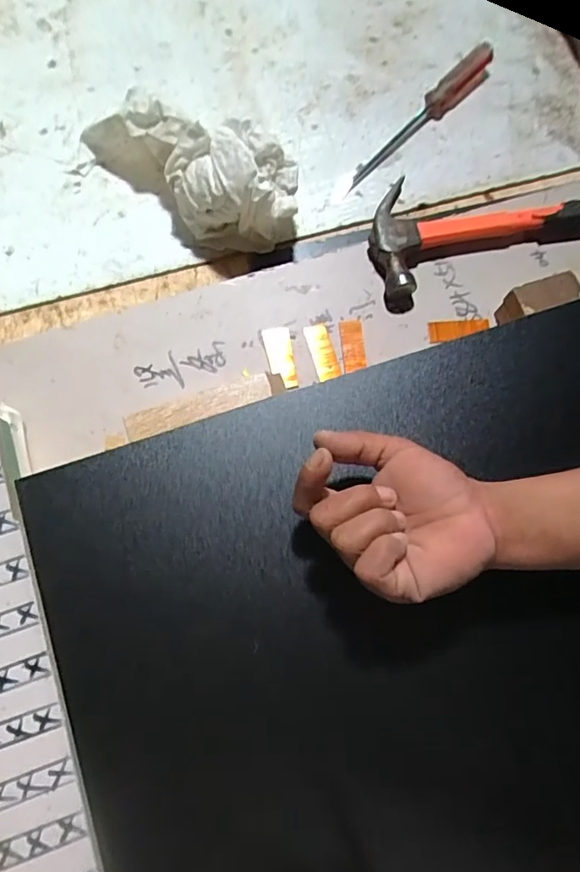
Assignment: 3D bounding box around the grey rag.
[{"bbox_3d":[-0.087,-0.228,0.436,0.202,0.069,0.086,22,76,3],"label":"grey rag"}]

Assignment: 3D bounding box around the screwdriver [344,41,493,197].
[{"bbox_3d":[0.120,-0.306,0.511,0.028,0.029,0.236,43,82,9],"label":"screwdriver"}]

